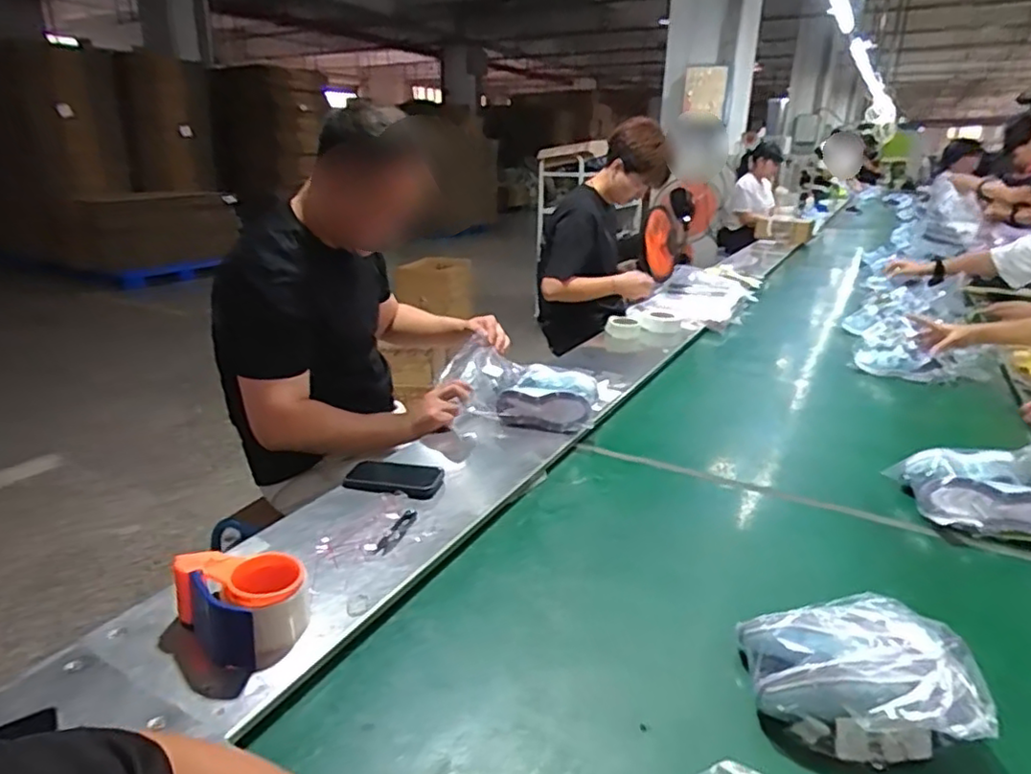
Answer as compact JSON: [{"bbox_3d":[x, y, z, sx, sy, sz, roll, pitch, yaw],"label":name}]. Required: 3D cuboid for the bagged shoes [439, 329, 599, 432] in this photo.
[{"bbox_3d":[0.015,0.002,1.315,0.298,0.093,0.188,4,21,12],"label":"bagged shoes"}]

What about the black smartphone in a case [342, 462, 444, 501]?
[{"bbox_3d":[-0.192,0.144,1.035,0.163,0.017,0.096,7,21,17],"label":"black smartphone in a case"}]

